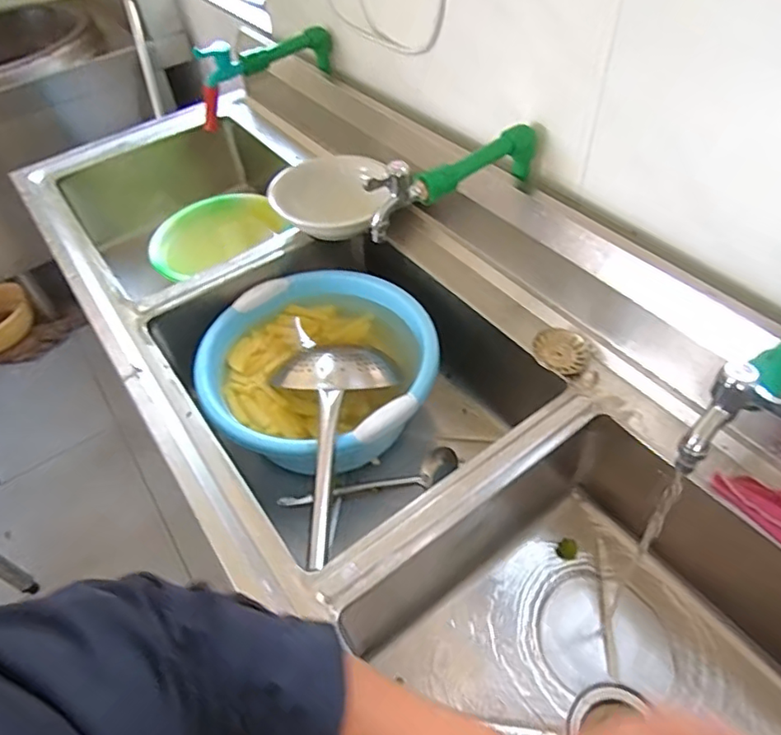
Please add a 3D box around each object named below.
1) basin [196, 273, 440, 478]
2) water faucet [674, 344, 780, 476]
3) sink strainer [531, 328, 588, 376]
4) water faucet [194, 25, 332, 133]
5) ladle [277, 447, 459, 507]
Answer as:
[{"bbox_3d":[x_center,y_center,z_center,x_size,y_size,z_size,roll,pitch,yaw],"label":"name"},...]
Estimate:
[{"bbox_3d":[-0.113,0.018,0.893,0.330,0.146,0.353,-3,50,3],"label":"basin"},{"bbox_3d":[0.341,-0.009,0.481,0.259,0.085,0.058,-39,57,-24],"label":"water faucet"},{"bbox_3d":[0.226,-0.022,0.752,0.070,0.014,0.068,30,59,26],"label":"sink strainer"},{"bbox_3d":[-0.227,-0.542,1.020,0.264,0.133,0.052,-34,56,-21],"label":"water faucet"},{"bbox_3d":[-0.033,0.175,0.847,0.274,0.046,0.042,-13,51,-6],"label":"ladle"}]

